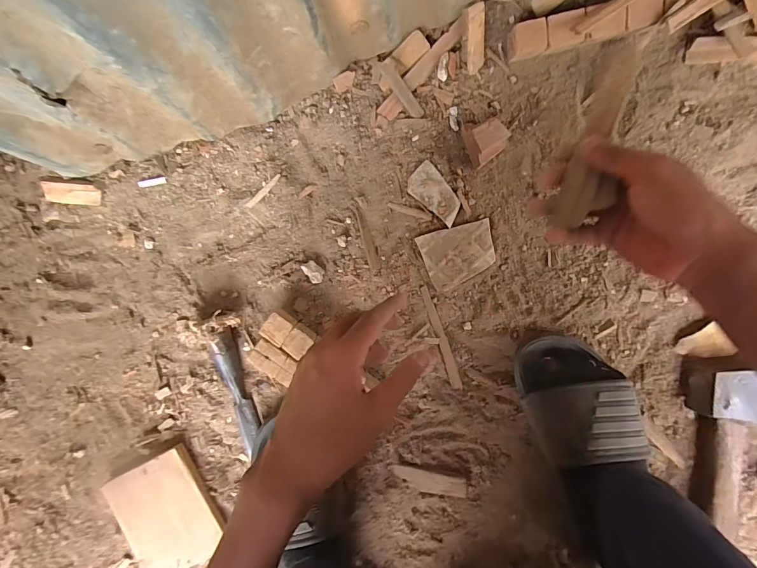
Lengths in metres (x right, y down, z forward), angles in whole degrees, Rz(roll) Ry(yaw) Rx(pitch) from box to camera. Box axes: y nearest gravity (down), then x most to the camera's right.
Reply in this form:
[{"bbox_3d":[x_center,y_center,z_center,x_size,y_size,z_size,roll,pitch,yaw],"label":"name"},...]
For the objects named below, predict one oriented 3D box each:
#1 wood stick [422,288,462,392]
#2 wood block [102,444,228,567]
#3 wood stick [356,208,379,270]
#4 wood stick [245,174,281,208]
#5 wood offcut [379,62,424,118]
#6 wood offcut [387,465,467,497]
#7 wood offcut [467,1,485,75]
[{"bbox_3d":[0.078,0.065,0.471,0.013,0.006,0.129,-17,91,5],"label":"wood stick"},{"bbox_3d":[-0.265,0.293,0.479,0.120,0.015,0.142,-27,91,3],"label":"wood block"},{"bbox_3d":[-0.013,-0.055,0.467,0.012,0.006,0.077,-16,91,5],"label":"wood stick"},{"bbox_3d":[-0.141,-0.114,0.474,0.058,0.004,0.008,-38,89,17],"label":"wood stick"},{"bbox_3d":[0.027,-0.222,0.443,0.017,0.010,0.070,-43,116,4],"label":"wood offcut"},{"bbox_3d":[0.060,0.239,0.466,0.091,0.006,0.024,9,93,4],"label":"wood offcut"},{"bbox_3d":[0.111,-0.276,0.435,0.021,0.006,0.066,-16,120,-14],"label":"wood offcut"}]

